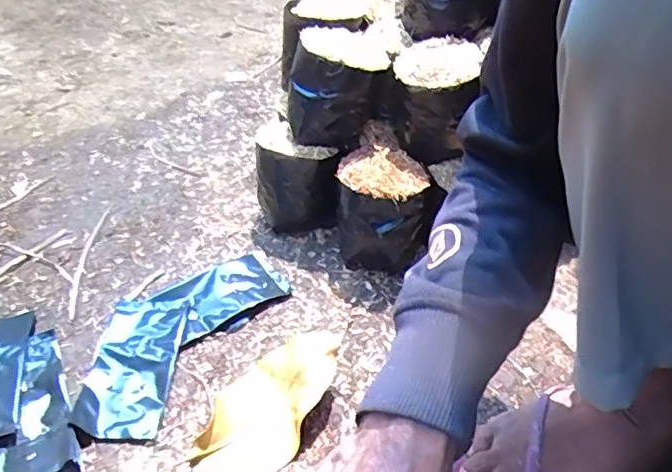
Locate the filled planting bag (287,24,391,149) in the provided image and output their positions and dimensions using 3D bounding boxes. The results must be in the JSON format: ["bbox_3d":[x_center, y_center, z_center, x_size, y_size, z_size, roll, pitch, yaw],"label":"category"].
[{"bbox_3d":[0.002,-0.163,0.629,0.102,0.119,0.111,4,42,1],"label":"filled planting bag"}]

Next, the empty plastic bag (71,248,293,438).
[{"bbox_3d":[-0.160,0.089,0.567,0.122,0.014,0.244,24,47,24],"label":"empty plastic bag"}]

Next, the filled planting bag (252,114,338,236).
[{"bbox_3d":[-0.047,-0.067,0.667,0.088,0.108,0.092,-4,42,-5],"label":"filled planting bag"}]

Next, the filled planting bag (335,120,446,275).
[{"bbox_3d":[0.057,-0.042,0.637,0.105,0.114,0.122,3,42,2],"label":"filled planting bag"}]

